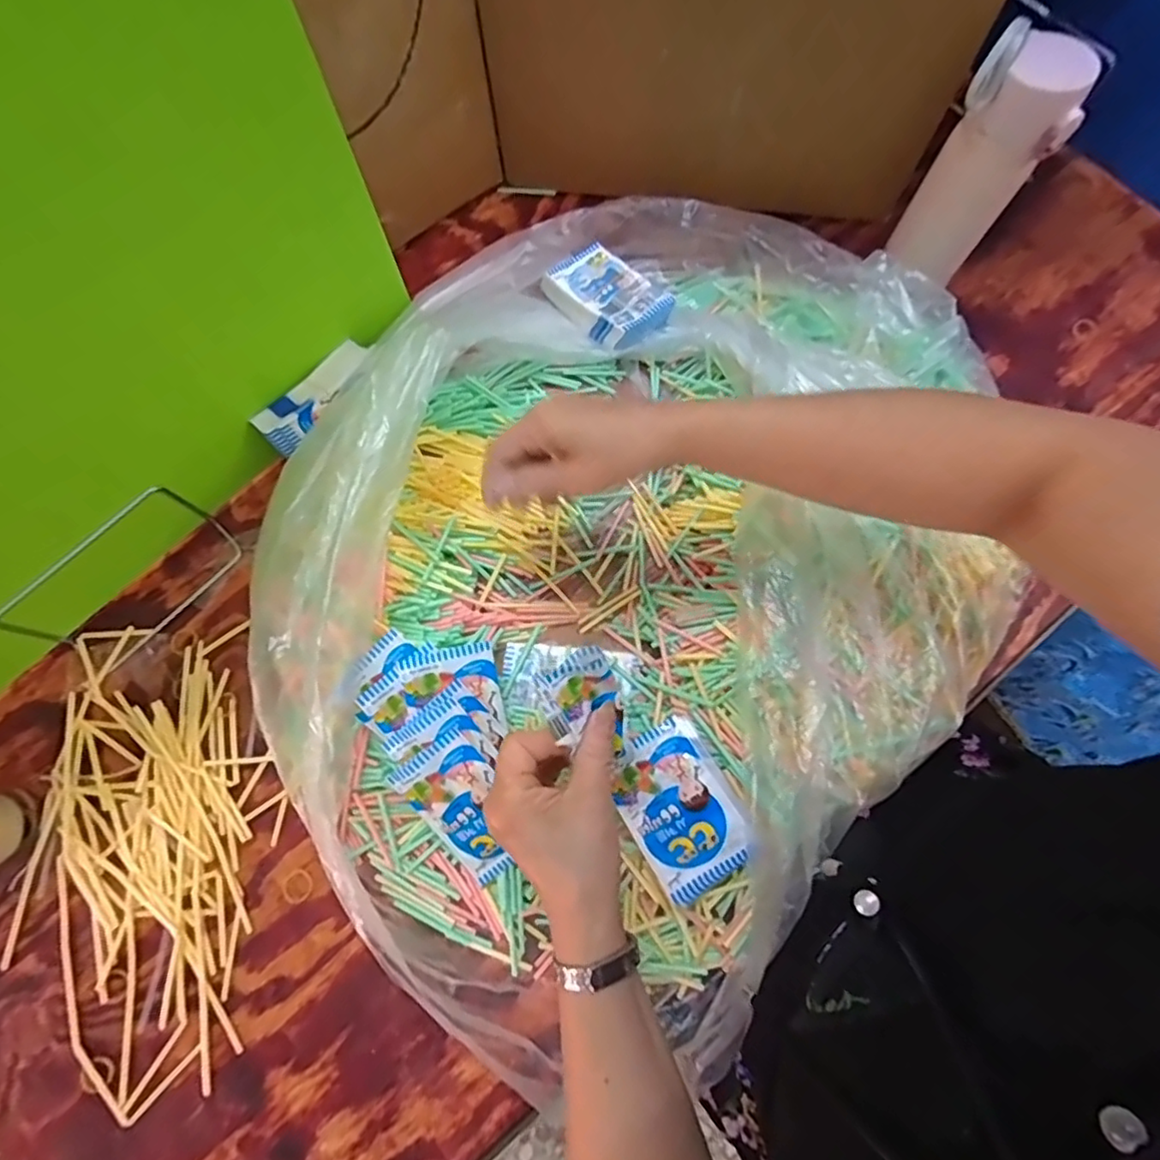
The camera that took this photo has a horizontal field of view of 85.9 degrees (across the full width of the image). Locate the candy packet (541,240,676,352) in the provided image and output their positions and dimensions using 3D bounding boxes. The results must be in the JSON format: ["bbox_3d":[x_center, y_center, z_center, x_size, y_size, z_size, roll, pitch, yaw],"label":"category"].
[{"bbox_3d":[0.026,-0.264,0.568,0.076,0.022,0.112,-43,80,-9],"label":"candy packet"}]

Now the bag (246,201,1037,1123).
[{"bbox_3d":[0.041,-0.037,0.463,0.504,0.130,0.628,42,80,9],"label":"bag"}]

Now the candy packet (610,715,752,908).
[{"bbox_3d":[0.071,0.159,0.434,0.073,0.017,0.107,-31,76,-7],"label":"candy packet"}]

